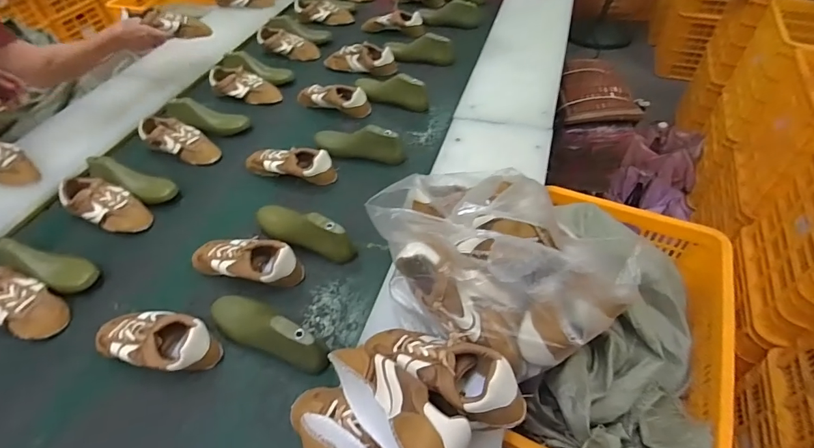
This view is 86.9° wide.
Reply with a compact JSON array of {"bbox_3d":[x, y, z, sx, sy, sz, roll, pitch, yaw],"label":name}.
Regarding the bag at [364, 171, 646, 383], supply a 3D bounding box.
[{"bbox_3d":[0.113,0.028,0.622,0.271,0.172,0.353,-21,51,-15],"label":"bag"}]

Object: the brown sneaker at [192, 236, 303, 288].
[{"bbox_3d":[-0.314,0.069,0.831,0.219,0.062,0.086,13,50,14],"label":"brown sneaker"}]

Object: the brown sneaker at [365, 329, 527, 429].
[{"bbox_3d":[0.043,0.178,0.543,0.223,0.084,0.092,20,52,20],"label":"brown sneaker"}]

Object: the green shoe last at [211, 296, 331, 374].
[{"bbox_3d":[-0.235,0.174,0.712,0.236,0.085,0.067,25,54,23],"label":"green shoe last"}]

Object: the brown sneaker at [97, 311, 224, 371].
[{"bbox_3d":[-0.426,0.192,0.723,0.218,0.063,0.100,10,50,12],"label":"brown sneaker"}]

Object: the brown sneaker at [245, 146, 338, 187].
[{"bbox_3d":[-0.283,-0.139,1.018,0.225,0.063,0.075,5,49,8],"label":"brown sneaker"}]

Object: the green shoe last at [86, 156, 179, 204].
[{"bbox_3d":[-0.643,-0.101,1.000,0.220,0.077,0.071,15,51,15],"label":"green shoe last"}]

